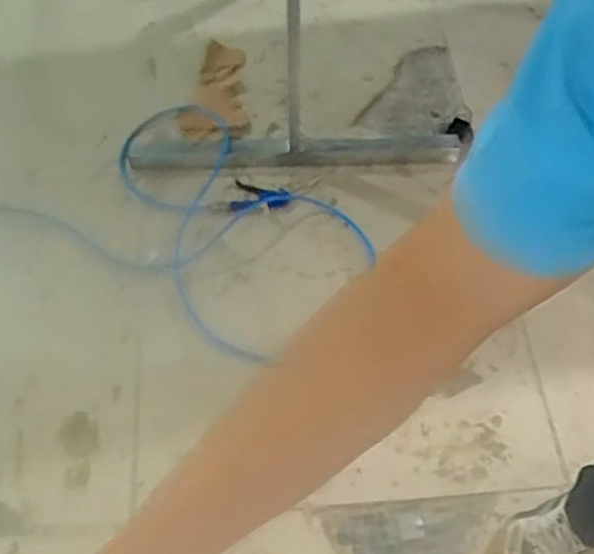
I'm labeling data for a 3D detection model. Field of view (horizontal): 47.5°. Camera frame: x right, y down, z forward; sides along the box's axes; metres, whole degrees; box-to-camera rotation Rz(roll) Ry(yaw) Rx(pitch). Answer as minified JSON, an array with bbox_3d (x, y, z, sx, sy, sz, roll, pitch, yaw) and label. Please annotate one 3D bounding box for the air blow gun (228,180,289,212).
[{"bbox_3d":[-0.090,-0.188,1.633,0.135,0.028,0.072,6,60,3],"label":"air blow gun"}]

